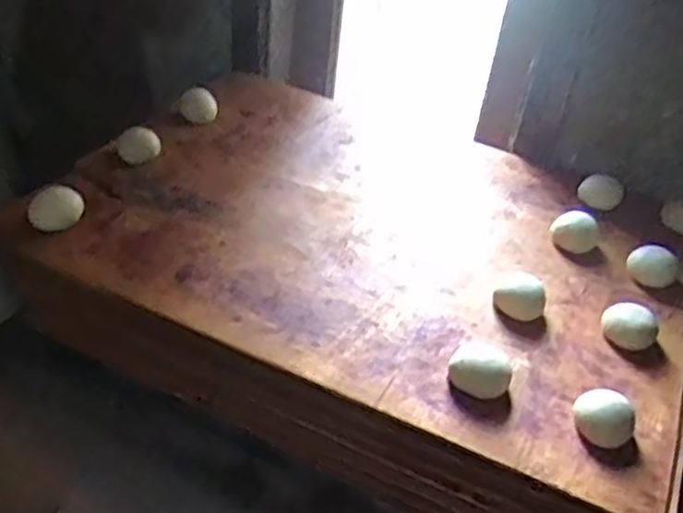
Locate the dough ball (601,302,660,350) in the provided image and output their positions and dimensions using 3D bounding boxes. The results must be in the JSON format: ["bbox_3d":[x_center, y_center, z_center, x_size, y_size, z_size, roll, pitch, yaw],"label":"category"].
[{"bbox_3d":[0.239,0.058,0.595,0.042,0.028,0.039,4,40,-3],"label":"dough ball"}]

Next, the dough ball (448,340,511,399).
[{"bbox_3d":[0.104,0.085,0.538,0.044,0.026,0.041,4,40,-3],"label":"dough ball"}]

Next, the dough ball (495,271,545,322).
[{"bbox_3d":[0.152,0.033,0.606,0.040,0.022,0.033,19,42,15],"label":"dough ball"}]

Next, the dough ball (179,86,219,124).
[{"bbox_3d":[-0.163,-0.172,0.817,0.039,0.025,0.039,3,40,-3],"label":"dough ball"}]

